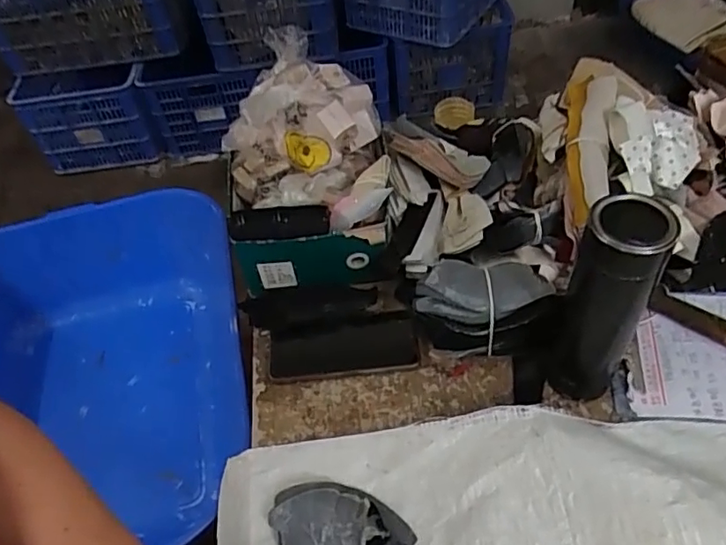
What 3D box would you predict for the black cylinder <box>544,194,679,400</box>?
[{"bbox_3d":[0.211,0.033,0.504,0.066,0.220,0.059,22,55,24],"label":"black cylinder"}]

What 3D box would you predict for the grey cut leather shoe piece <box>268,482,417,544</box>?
[{"bbox_3d":[-0.019,0.219,0.497,0.121,0.027,0.065,4,50,10],"label":"grey cut leather shoe piece"}]

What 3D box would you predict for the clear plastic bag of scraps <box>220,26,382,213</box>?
[{"bbox_3d":[-0.080,-0.201,0.732,0.191,0.099,0.279,-6,49,2],"label":"clear plastic bag of scraps"}]

